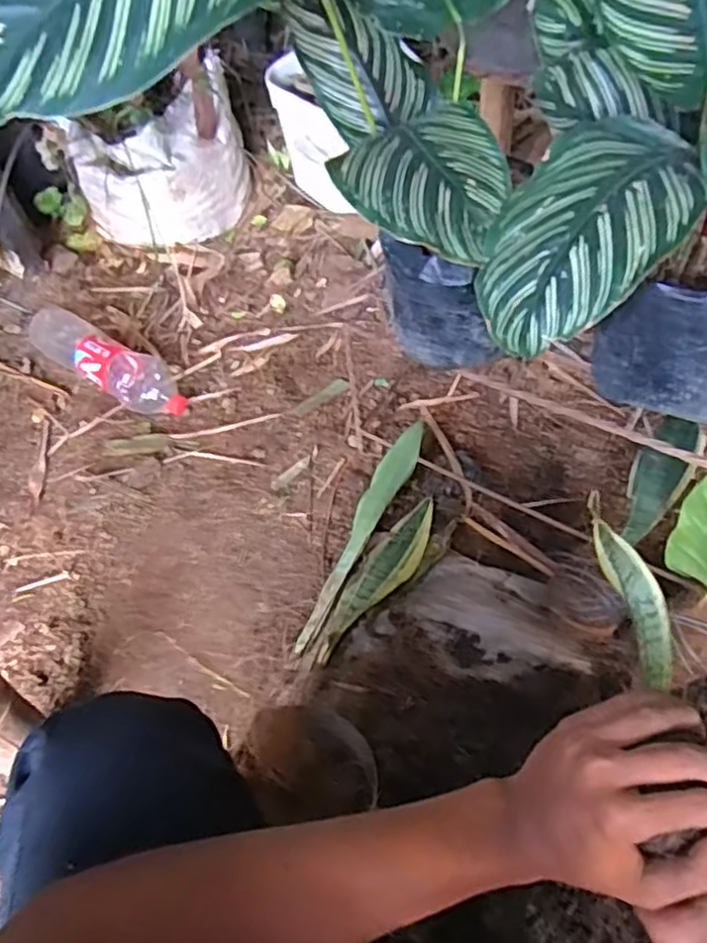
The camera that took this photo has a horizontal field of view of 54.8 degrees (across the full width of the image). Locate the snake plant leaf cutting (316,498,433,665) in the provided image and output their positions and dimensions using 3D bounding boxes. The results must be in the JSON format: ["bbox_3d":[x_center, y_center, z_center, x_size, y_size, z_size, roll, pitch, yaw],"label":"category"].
[{"bbox_3d":[0.035,0.137,0.892,0.058,0.014,0.259,30,63,23],"label":"snake plant leaf cutting"}]

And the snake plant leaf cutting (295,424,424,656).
[{"bbox_3d":[0.007,0.085,0.906,0.052,0.044,0.337,23,74,19],"label":"snake plant leaf cutting"}]

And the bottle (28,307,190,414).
[{"bbox_3d":[-0.414,-0.185,1.143,0.313,0.081,0.096,26,60,22],"label":"bottle"}]

